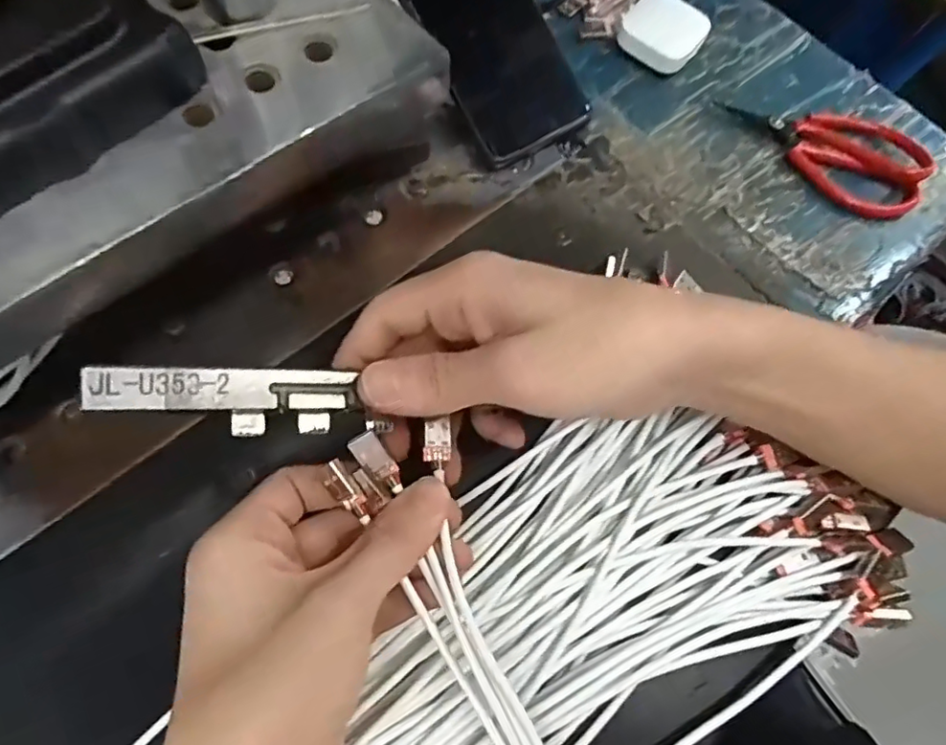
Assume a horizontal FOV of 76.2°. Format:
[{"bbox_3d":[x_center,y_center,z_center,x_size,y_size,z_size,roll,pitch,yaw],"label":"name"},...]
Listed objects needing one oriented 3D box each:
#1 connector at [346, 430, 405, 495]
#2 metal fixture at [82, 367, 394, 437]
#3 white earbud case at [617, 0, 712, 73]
[{"bbox_3d":[-0.037,0.036,0.240,0.011,0.004,0.027,-40,100,-16],"label":"connector"},{"bbox_3d":[-0.081,0.011,0.221,0.103,0.013,0.023,5,65,-25],"label":"metal fixture"},{"bbox_3d":[0.123,-0.220,0.392,0.050,0.018,0.050,39,71,11],"label":"white earbud case"}]

